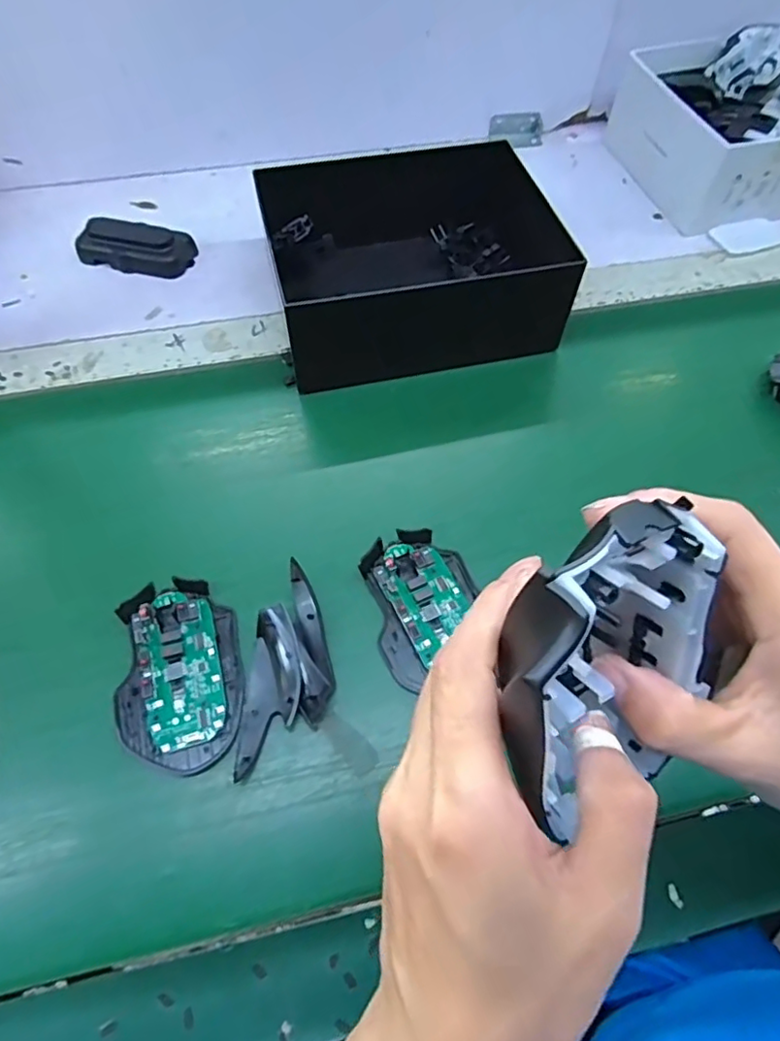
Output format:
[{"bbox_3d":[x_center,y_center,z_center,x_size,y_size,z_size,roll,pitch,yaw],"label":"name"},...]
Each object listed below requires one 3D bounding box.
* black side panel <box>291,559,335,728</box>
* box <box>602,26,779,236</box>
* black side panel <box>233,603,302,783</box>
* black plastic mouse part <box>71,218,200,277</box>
[{"bbox_3d":[-0.049,0.075,0.368,0.020,0.014,0.099,-8,62,-4],"label":"black side panel"},{"bbox_3d":[0.385,-0.410,0.601,0.256,0.084,0.202,-15,63,-7],"label":"box"},{"bbox_3d":[-0.071,0.101,0.352,0.032,0.012,0.097,2,62,1],"label":"black side panel"},{"bbox_3d":[-0.234,-0.252,0.536,0.100,0.024,0.044,9,63,5],"label":"black plastic mouse part"}]

